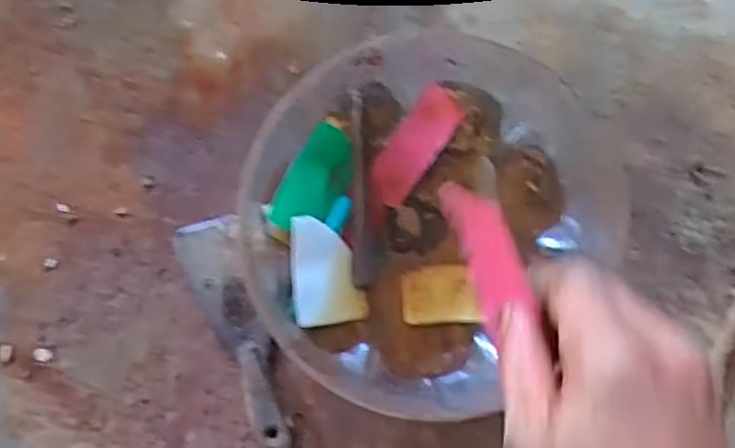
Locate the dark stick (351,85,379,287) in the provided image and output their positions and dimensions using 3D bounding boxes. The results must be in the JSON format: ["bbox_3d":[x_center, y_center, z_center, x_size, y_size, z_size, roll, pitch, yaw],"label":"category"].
[{"bbox_3d":[-0.002,-0.026,0.523,0.019,0.008,0.144,-1,92,-19],"label":"dark stick"}]

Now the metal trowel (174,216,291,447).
[{"bbox_3d":[-0.100,0.087,0.531,0.051,0.023,0.182,-17,89,-4],"label":"metal trowel"}]

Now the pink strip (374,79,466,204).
[{"bbox_3d":[0.037,-0.059,0.527,0.036,0.008,0.093,34,86,-2],"label":"pink strip"}]

